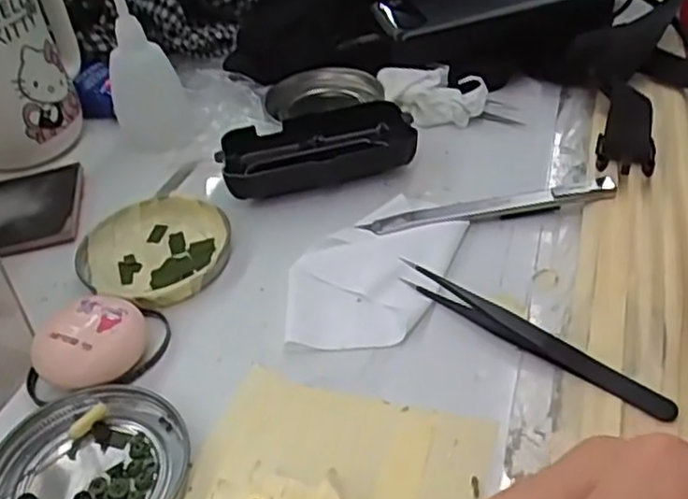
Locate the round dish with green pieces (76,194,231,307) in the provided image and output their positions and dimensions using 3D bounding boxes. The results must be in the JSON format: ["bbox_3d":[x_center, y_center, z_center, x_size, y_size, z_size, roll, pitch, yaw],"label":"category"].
[{"bbox_3d":[-0.097,-0.002,0.382,0.075,0.010,0.081,-3,42,3],"label":"round dish with green pieces"}]

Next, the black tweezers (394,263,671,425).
[{"bbox_3d":[0.079,0.036,0.313,0.126,0.015,0.010,27,51,31],"label":"black tweezers"}]

